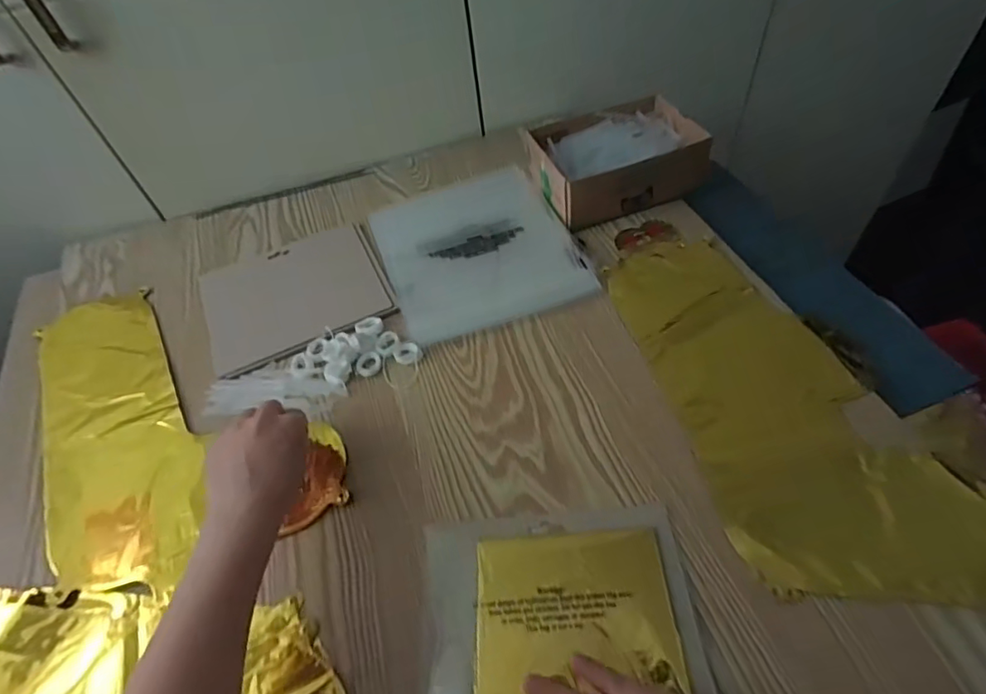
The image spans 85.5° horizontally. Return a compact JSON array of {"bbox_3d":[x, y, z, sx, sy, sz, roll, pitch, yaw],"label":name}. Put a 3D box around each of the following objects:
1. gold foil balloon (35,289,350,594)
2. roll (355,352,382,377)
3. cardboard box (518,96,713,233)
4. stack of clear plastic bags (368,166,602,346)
[{"bbox_3d":[-0.317,0.052,0.528,0.237,0.009,0.384,-29,55,-15],"label":"gold foil balloon"},{"bbox_3d":[-0.124,0.016,0.533,0.025,0.004,0.027,-3,53,4],"label":"roll"},{"bbox_3d":[0.144,-0.229,0.644,0.184,0.058,0.145,-18,53,-7],"label":"cardboard box"},{"bbox_3d":[-0.022,-0.118,0.621,0.205,0.013,0.241,-19,53,-9],"label":"stack of clear plastic bags"}]

